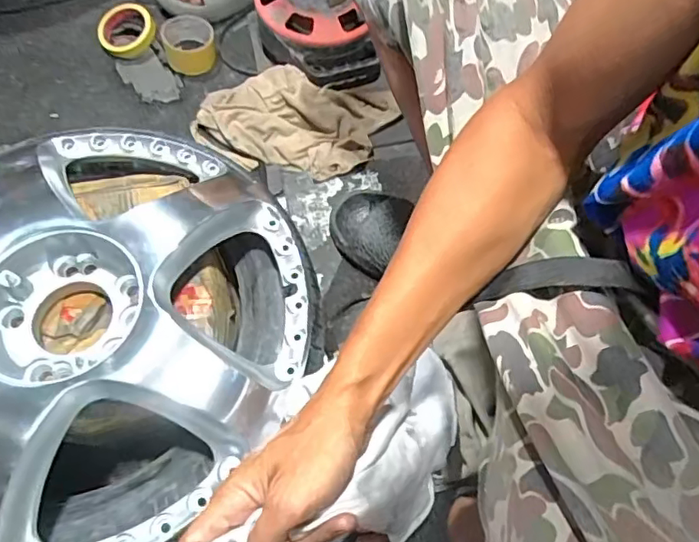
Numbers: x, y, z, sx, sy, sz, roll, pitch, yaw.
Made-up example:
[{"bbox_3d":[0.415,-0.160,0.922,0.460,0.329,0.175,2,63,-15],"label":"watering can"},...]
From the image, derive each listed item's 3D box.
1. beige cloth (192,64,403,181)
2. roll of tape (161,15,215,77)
[{"bbox_3d":[-0.082,-0.239,0.868,0.290,0.052,0.187,13,65,5],"label":"beige cloth"},{"bbox_3d":[-0.265,-0.374,0.927,0.082,0.061,0.087,0,64,-1],"label":"roll of tape"}]

